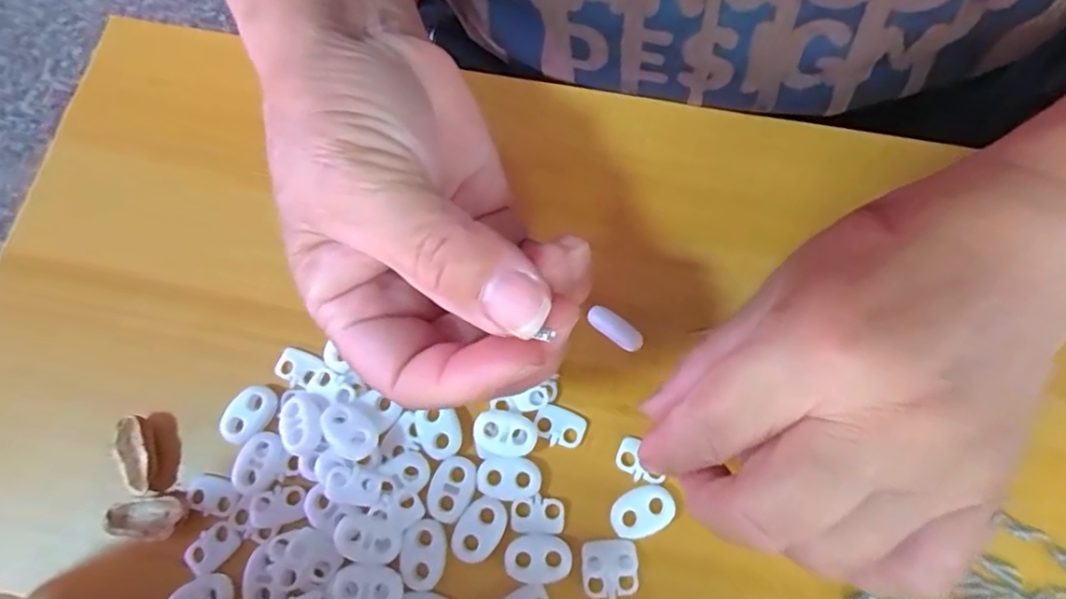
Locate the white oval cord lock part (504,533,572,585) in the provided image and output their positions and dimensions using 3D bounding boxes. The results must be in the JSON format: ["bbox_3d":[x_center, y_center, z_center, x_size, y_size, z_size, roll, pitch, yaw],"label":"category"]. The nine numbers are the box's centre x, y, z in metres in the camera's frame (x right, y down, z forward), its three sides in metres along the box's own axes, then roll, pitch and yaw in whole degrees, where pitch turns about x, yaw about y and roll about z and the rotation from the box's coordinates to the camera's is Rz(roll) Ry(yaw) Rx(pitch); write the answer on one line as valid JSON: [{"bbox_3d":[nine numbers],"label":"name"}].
[{"bbox_3d":[0.001,0.087,0.199,0.022,0.004,0.016,-2,74,1],"label":"white oval cord lock part"}]

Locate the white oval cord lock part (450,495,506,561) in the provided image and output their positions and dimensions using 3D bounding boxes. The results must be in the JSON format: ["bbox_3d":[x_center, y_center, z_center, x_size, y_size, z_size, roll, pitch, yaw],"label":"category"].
[{"bbox_3d":[-0.018,0.079,0.201,0.015,0.004,0.022,33,77,10],"label":"white oval cord lock part"}]

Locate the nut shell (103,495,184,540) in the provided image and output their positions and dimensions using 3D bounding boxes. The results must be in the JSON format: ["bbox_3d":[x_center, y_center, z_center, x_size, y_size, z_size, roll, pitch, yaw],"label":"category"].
[{"bbox_3d":[-0.136,0.077,0.207,0.026,0.005,0.014,-4,74,0],"label":"nut shell"}]

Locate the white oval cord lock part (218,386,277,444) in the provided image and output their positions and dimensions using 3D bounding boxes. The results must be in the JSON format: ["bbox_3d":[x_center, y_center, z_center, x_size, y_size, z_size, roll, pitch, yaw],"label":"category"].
[{"bbox_3d":[-0.104,0.041,0.213,0.013,0.004,0.022,28,76,9],"label":"white oval cord lock part"}]

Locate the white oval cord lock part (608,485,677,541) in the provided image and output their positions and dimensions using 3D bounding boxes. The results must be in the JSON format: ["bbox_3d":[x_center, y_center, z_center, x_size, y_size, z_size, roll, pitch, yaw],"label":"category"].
[{"bbox_3d":[0.037,0.073,0.203,0.022,0.004,0.015,-28,75,-7],"label":"white oval cord lock part"}]

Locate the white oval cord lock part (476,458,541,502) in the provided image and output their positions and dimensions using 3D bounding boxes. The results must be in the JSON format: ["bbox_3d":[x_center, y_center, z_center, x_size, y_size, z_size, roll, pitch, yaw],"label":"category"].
[{"bbox_3d":[-0.009,0.063,0.205,0.022,0.004,0.014,-2,74,1],"label":"white oval cord lock part"}]

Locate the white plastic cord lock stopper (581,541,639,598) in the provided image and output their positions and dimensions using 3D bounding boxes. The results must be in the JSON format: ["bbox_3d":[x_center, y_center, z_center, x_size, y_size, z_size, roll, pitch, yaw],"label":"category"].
[{"bbox_3d":[0.026,0.091,0.198,0.018,0.004,0.017,0,74,1],"label":"white plastic cord lock stopper"}]

